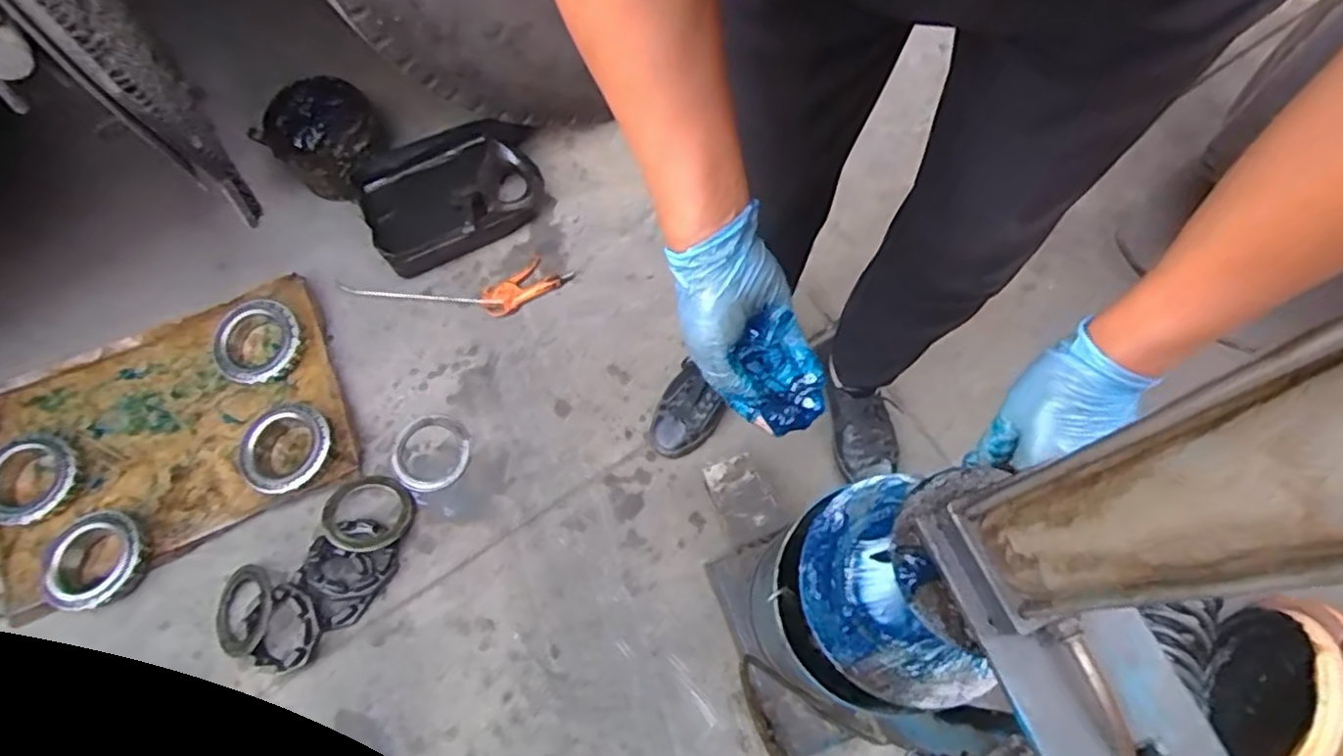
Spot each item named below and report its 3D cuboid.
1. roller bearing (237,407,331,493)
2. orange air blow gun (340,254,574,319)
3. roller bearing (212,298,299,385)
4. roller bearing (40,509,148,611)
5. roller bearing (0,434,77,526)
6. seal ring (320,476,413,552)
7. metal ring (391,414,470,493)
[{"bbox_3d":[-0.597,0.112,1.076,0.138,0.037,0.133,0,68,1],"label":"roller bearing"},{"bbox_3d":[-0.366,-0.143,1.185,0.384,0.022,0.117,-11,68,-3],"label":"orange air blow gun"},{"bbox_3d":[-0.687,-0.061,1.152,0.133,0.030,0.142,0,68,1],"label":"roller bearing"},{"bbox_3d":[-0.850,0.267,1.023,0.145,0.037,0.141,1,68,2],"label":"roller bearing"},{"bbox_3d":[-0.995,0.156,1.073,0.142,0.028,0.139,0,68,1],"label":"roller bearing"},{"bbox_3d":[-0.456,0.201,1.038,0.132,0.030,0.114,19,70,9],"label":"seal ring"},{"bbox_3d":[-0.378,0.117,1.088,0.117,0.011,0.120,0,68,1],"label":"metal ring"}]

